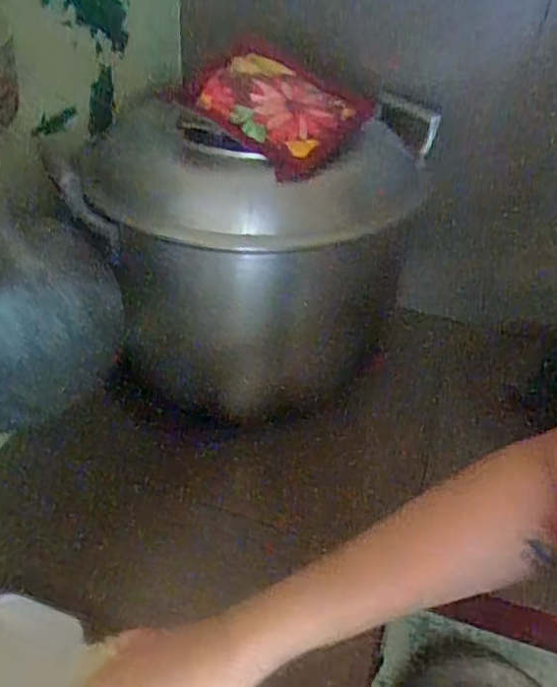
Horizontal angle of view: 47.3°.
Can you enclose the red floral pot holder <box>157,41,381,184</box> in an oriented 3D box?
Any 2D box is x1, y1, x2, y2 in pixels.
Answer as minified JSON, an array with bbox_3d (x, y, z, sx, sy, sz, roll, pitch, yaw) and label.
[{"bbox_3d":[-0.010,-0.266,0.693,0.220,0.070,0.162,32,45,28],"label":"red floral pot holder"}]

